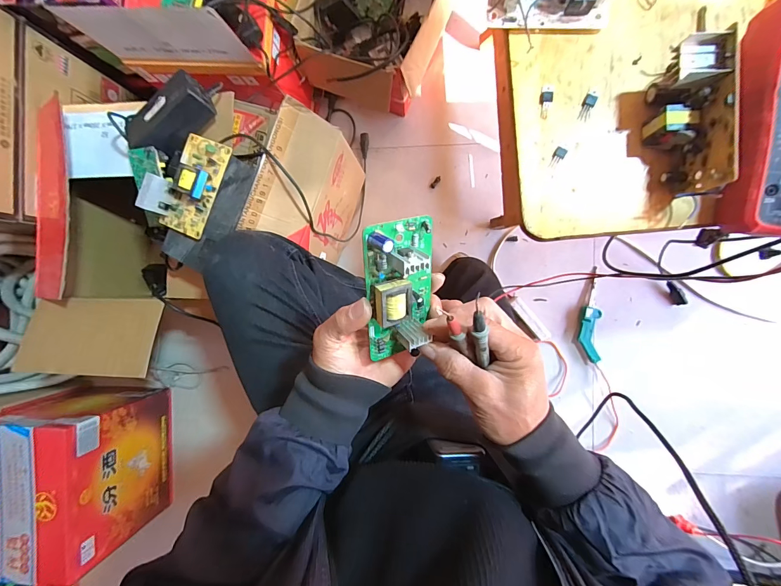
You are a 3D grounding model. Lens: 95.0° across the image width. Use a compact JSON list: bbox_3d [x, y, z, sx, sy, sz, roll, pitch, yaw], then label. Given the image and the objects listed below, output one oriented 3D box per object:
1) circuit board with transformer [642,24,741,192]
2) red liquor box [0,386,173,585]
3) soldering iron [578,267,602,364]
[{"bbox_3d":[0.246,-0.144,0.298,0.035,0.062,0.113,-1,91,6],"label":"circuit board with transformer"},{"bbox_3d":[-0.748,0.421,0.858,0.259,0.282,0.311,0,91,6],"label":"red liquor box"},{"bbox_3d":[0.472,0.053,0.842,0.049,0.030,0.218,-1,91,6],"label":"soldering iron"}]

